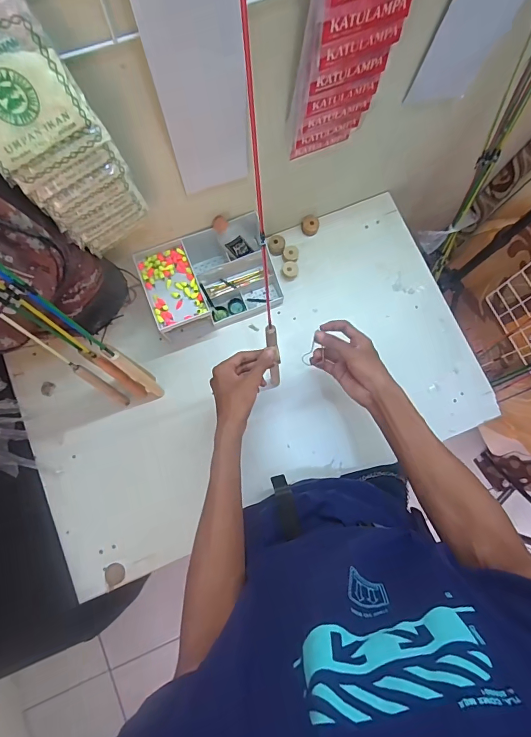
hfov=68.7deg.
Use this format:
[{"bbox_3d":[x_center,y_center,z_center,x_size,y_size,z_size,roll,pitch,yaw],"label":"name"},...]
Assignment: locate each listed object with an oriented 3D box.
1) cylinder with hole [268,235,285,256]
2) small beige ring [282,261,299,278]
[{"bbox_3d":[0.022,-0.243,0.765,0.033,0.016,0.036,20,79,2],"label":"cylinder with hole"},{"bbox_3d":[0.049,-0.193,0.762,0.030,0.024,0.030,0,79,-1],"label":"small beige ring"}]

